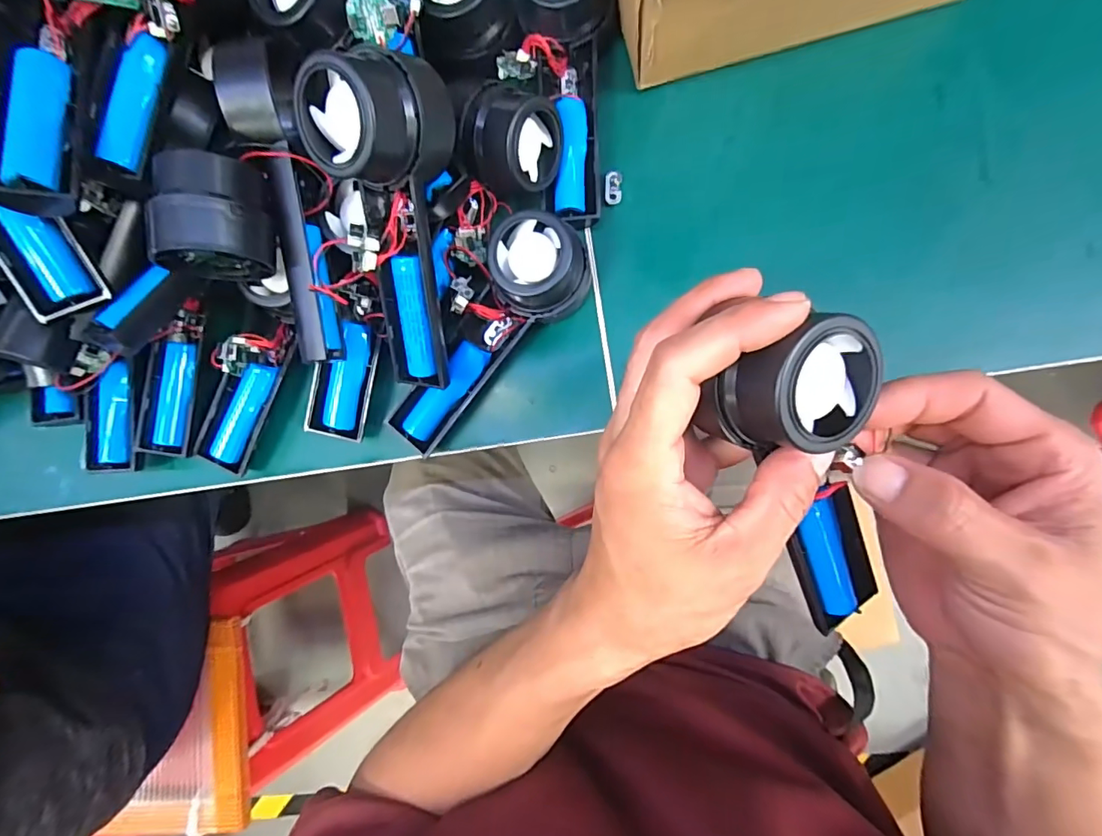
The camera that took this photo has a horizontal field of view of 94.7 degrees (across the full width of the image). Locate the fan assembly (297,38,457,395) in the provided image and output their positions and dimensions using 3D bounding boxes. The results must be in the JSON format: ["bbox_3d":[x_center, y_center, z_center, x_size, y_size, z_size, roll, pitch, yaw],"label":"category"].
[{"bbox_3d":[-0.081,-0.094,0.265,0.062,0.050,0.160,4,124,8],"label":"fan assembly"}]

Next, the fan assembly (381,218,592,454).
[{"bbox_3d":[-0.042,-0.051,0.307,0.158,0.053,0.051,-45,83,2],"label":"fan assembly"}]

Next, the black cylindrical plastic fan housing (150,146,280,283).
[{"bbox_3d":[-0.168,-0.101,0.254,0.052,0.043,0.058,11,87,7],"label":"black cylindrical plastic fan housing"}]

